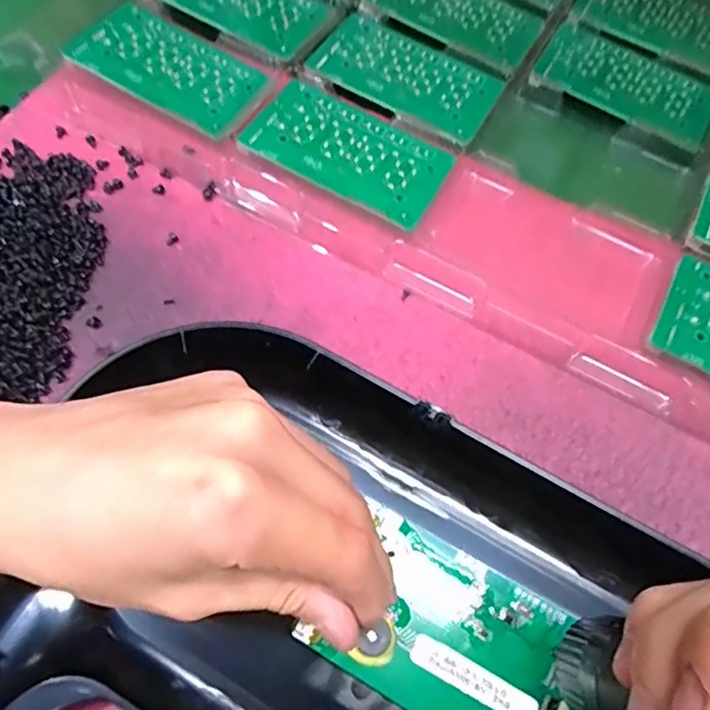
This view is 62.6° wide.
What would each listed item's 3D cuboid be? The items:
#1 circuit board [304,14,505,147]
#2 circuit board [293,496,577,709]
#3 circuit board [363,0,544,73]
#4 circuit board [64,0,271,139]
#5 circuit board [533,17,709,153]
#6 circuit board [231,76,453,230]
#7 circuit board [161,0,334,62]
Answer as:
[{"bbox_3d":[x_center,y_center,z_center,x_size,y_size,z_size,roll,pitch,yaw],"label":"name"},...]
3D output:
[{"bbox_3d":[0.030,-0.164,0.343,0.104,0.005,0.058,28,68,10],"label":"circuit board"},{"bbox_3d":[0.038,0.108,0.222,0.099,0.006,0.059,29,68,10],"label":"circuit board"},{"bbox_3d":[0.065,-0.220,0.375,0.102,0.004,0.059,30,69,11],"label":"circuit board"},{"bbox_3d":[-0.103,-0.163,0.332,0.102,0.008,0.056,30,67,8],"label":"circuit board"},{"bbox_3d":[0.169,-0.169,0.358,0.106,0.004,0.060,27,68,9],"label":"circuit board"},{"bbox_3d":[-0.003,-0.112,0.317,0.104,0.006,0.057,30,69,10],"label":"circuit board"},{"bbox_3d":[-0.070,-0.224,0.364,0.101,0.007,0.062,28,68,10],"label":"circuit board"}]

